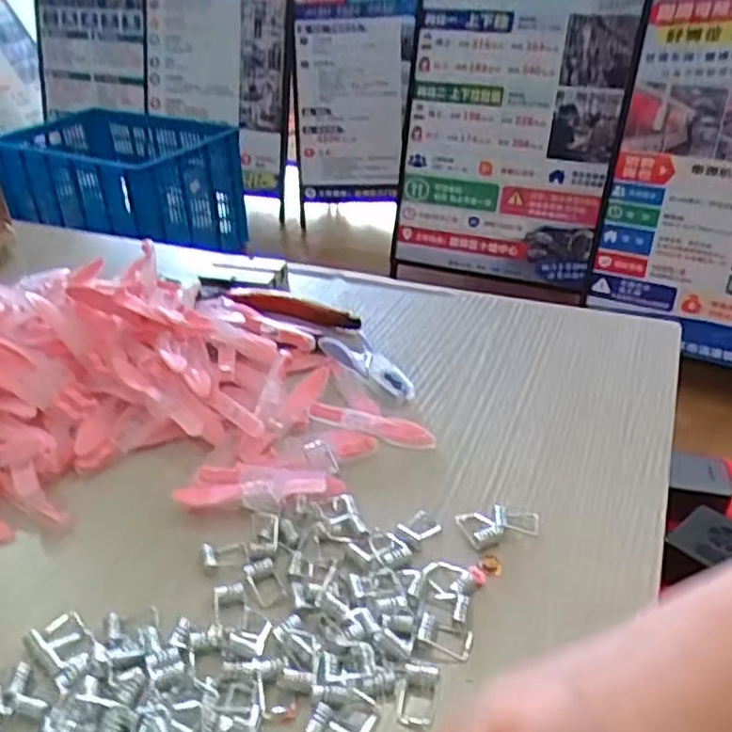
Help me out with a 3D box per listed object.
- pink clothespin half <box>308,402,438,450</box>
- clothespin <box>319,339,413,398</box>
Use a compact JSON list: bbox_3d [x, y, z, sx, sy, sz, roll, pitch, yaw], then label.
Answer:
[{"bbox_3d":[0.003,0.034,0.423,0.078,0.009,0.013,13,37,15],"label":"pink clothespin half"},{"bbox_3d":[0.001,0.000,0.471,0.079,0.011,0.020,30,44,33],"label":"clothespin"}]

